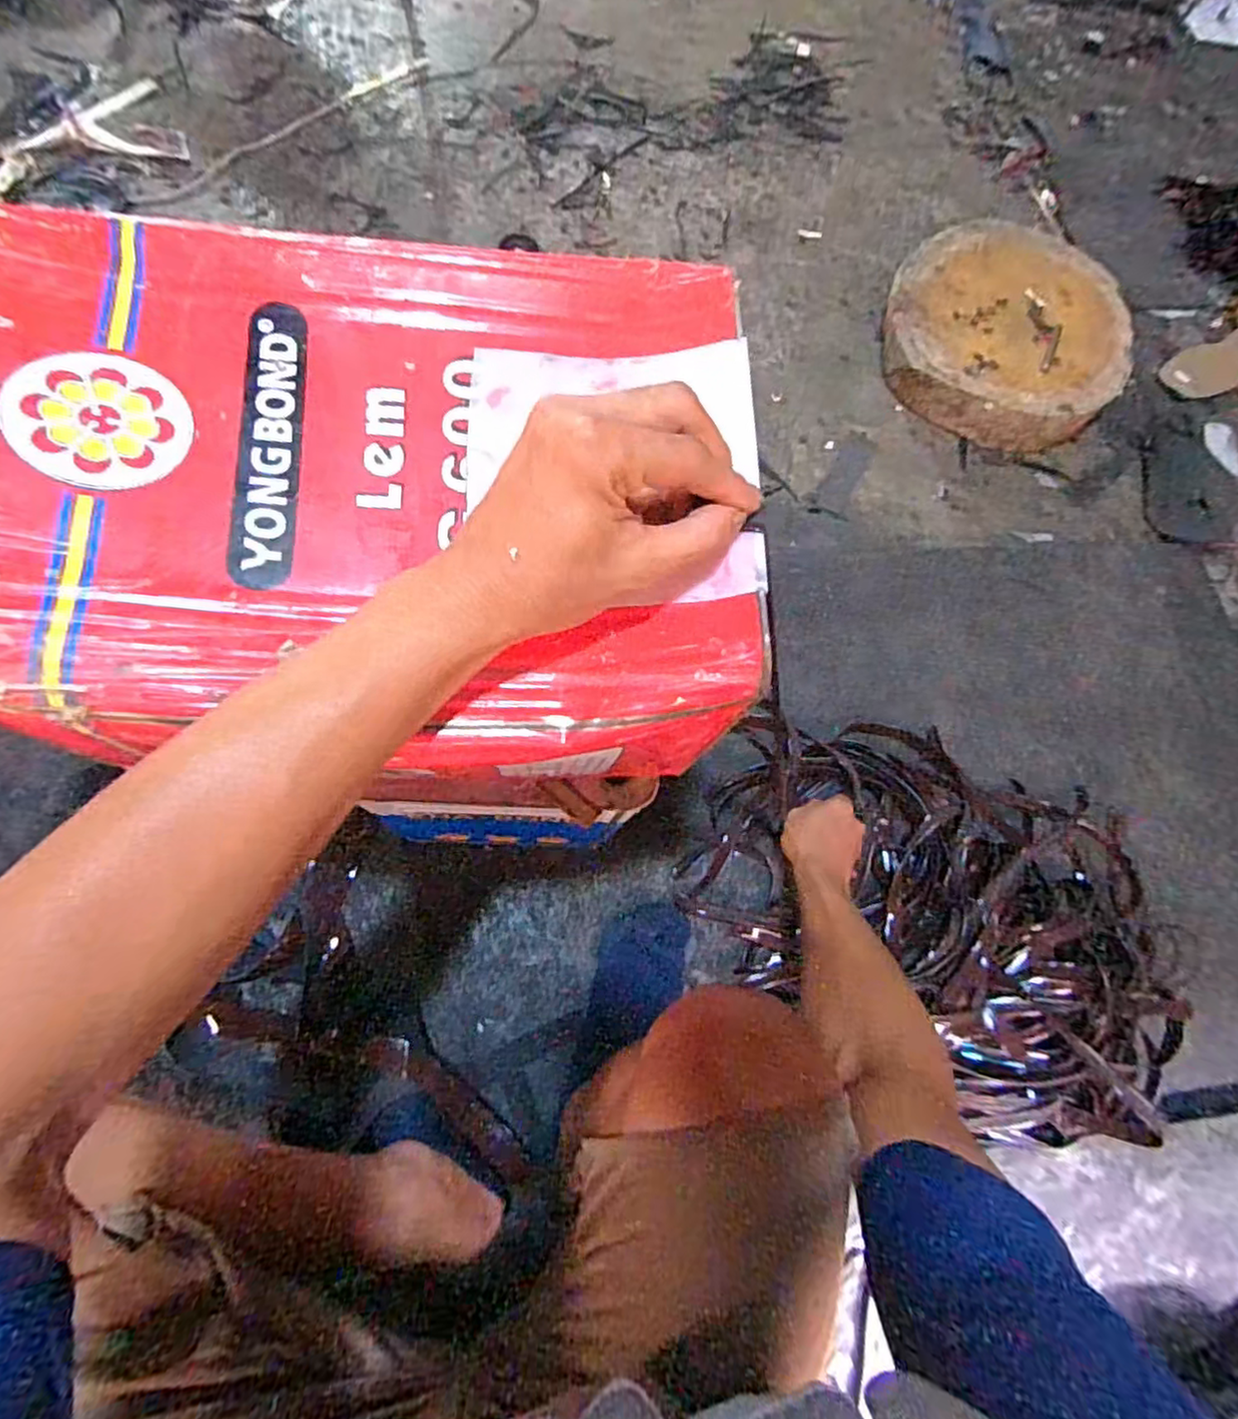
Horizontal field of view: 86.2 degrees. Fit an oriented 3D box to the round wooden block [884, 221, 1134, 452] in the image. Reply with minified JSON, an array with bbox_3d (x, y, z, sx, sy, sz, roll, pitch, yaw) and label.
[{"bbox_3d":[0.562,-0.554,0.977,0.328,0.091,0.347,15,69,-2],"label":"round wooden block"}]

